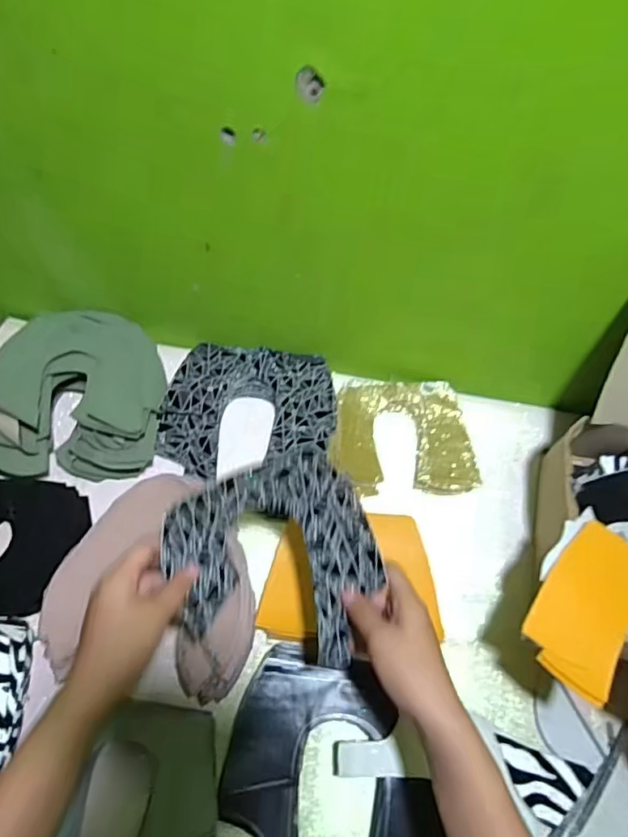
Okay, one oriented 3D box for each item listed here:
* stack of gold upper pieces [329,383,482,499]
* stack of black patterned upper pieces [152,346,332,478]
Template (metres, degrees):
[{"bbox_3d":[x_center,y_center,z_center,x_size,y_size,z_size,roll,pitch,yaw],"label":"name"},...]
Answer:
[{"bbox_3d":[0.099,0.018,0.629,0.159,0.023,0.132,3,61,-3],"label":"stack of gold upper pieces"},{"bbox_3d":[-0.070,-0.008,0.625,0.182,0.027,0.149,7,61,-1],"label":"stack of black patterned upper pieces"}]

